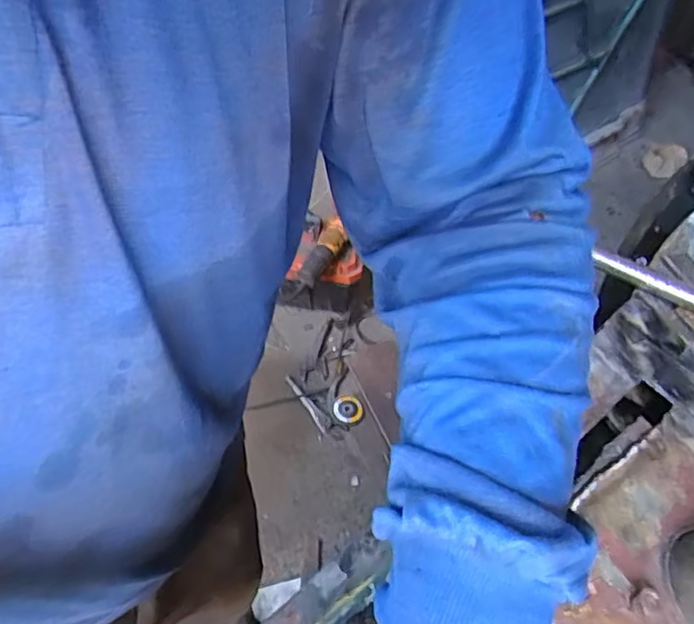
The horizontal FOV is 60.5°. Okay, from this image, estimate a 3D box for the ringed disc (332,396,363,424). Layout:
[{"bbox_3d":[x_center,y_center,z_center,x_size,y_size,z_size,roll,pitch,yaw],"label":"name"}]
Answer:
[{"bbox_3d":[0.002,0.248,1.511,0.073,0.019,0.072,1,52,-1],"label":"ringed disc"}]

